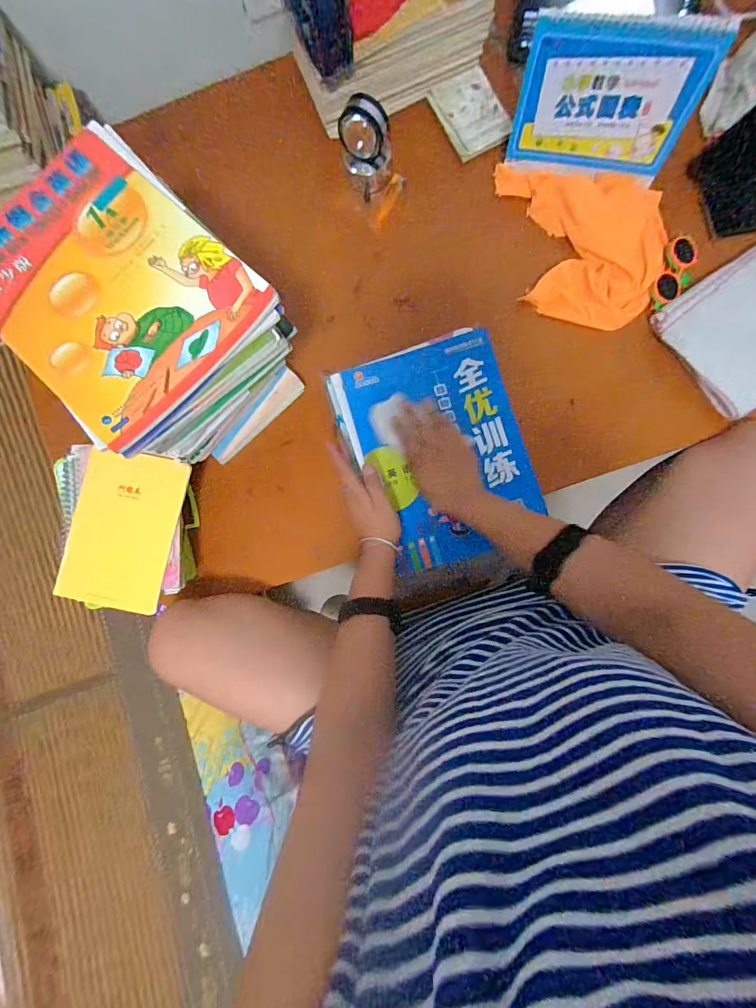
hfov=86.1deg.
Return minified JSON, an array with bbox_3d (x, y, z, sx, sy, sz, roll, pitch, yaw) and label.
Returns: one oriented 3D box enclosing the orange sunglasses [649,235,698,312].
[{"bbox_3d":[0.416,-0.327,0.568,0.044,0.017,0.110,25,87,7],"label":"orange sunglasses"}]

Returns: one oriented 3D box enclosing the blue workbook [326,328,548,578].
[{"bbox_3d":[0.079,-0.072,0.540,0.226,0.019,0.289,-18,83,3],"label":"blue workbook"}]

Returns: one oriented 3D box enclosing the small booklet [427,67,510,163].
[{"bbox_3d":[0.146,-0.602,0.623,0.096,0.012,0.121,-28,89,0],"label":"small booklet"}]

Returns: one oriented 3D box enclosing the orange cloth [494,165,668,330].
[{"bbox_3d":[0.286,-0.375,0.593,0.238,0.029,0.215,10,85,6],"label":"orange cloth"}]

